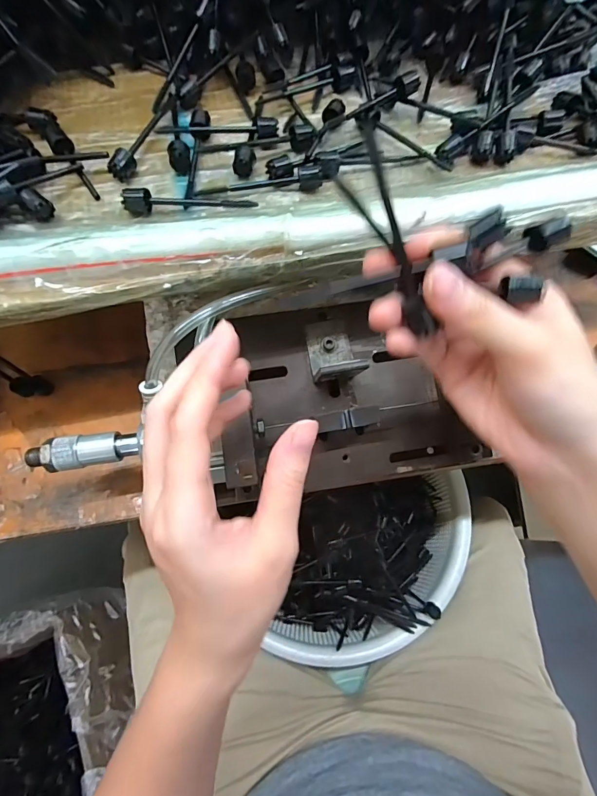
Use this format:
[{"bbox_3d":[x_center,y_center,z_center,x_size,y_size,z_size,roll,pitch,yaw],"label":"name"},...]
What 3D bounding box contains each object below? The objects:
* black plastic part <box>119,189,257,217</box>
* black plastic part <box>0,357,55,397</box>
[{"bbox_3d":[-0.071,-0.128,0.257,0.085,0.014,0.012,0,67,-2],"label":"black plastic part"},{"bbox_3d":[-0.240,-0.017,0.331,0.036,0.044,0.015,1,67,-2],"label":"black plastic part"}]

